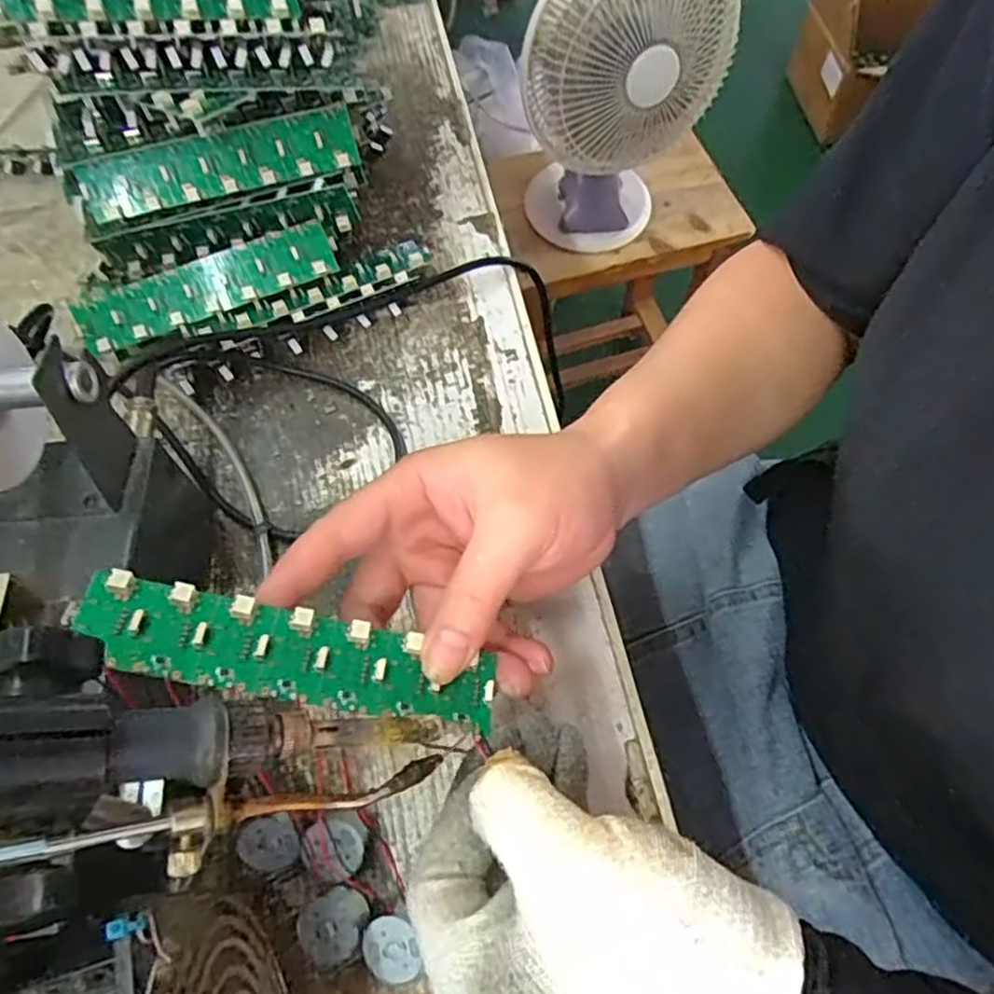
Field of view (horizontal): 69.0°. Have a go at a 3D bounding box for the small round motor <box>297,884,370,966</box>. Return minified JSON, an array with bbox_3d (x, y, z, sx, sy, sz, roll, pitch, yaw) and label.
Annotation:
[{"bbox_3d":[-0.060,0.160,0.272,0.024,0.016,0.026,-1,63,1],"label":"small round motor"}]

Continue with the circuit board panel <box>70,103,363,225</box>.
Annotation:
[{"bbox_3d":[-0.142,-0.172,0.372,0.138,0.030,0.005,-17,32,-7],"label":"circuit board panel"}]

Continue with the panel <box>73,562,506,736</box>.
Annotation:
[{"bbox_3d":[-0.068,0.053,0.243,0.135,0.005,0.032,16,63,-10],"label":"panel"}]

